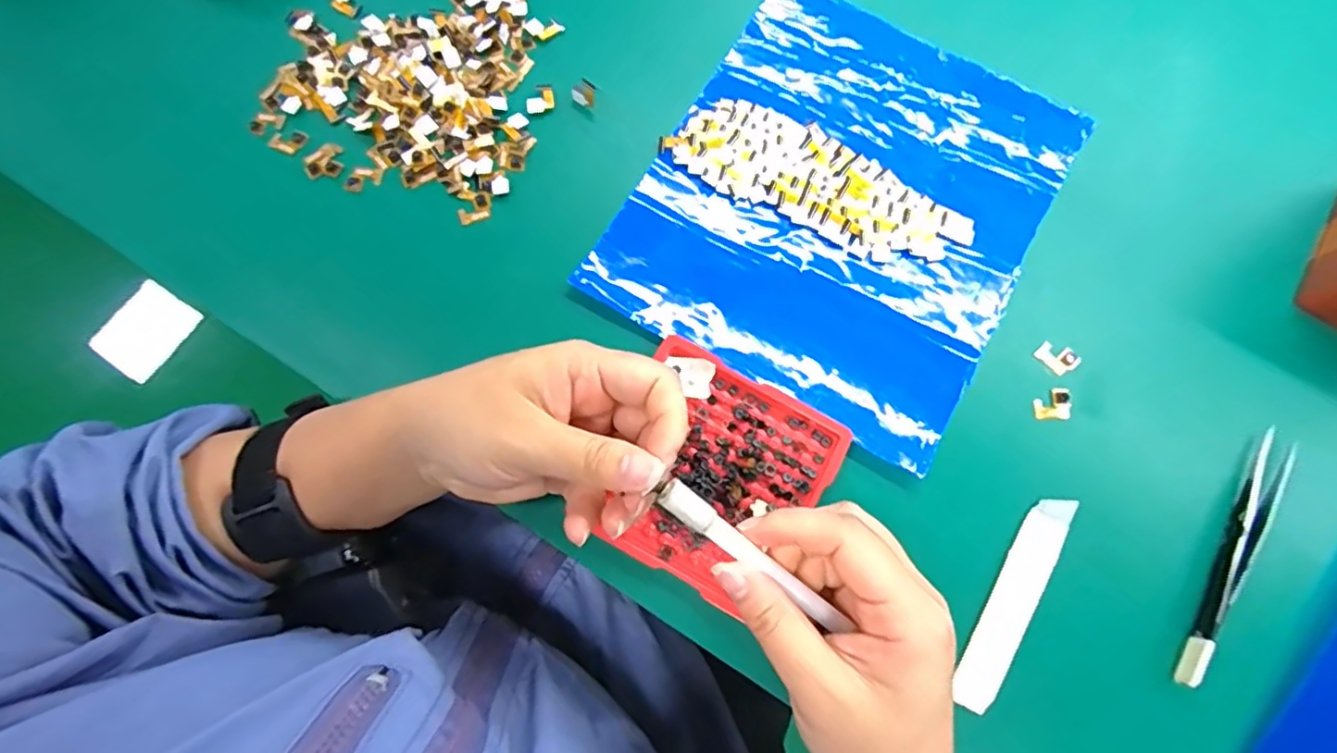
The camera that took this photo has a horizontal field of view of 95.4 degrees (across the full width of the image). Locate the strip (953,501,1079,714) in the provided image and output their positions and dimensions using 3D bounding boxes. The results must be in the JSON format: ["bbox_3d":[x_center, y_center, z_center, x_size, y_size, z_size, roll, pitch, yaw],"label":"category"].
[{"bbox_3d":[0.156,0.101,0.275,0.020,0.004,0.101,29,80,12],"label":"strip"}]

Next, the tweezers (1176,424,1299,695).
[{"bbox_3d":[0.257,0.080,0.277,0.015,0.010,0.126,35,77,8],"label":"tweezers"}]

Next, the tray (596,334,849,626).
[{"bbox_3d":[0.021,0.045,0.284,0.096,0.008,0.100,30,76,7],"label":"tray"}]

